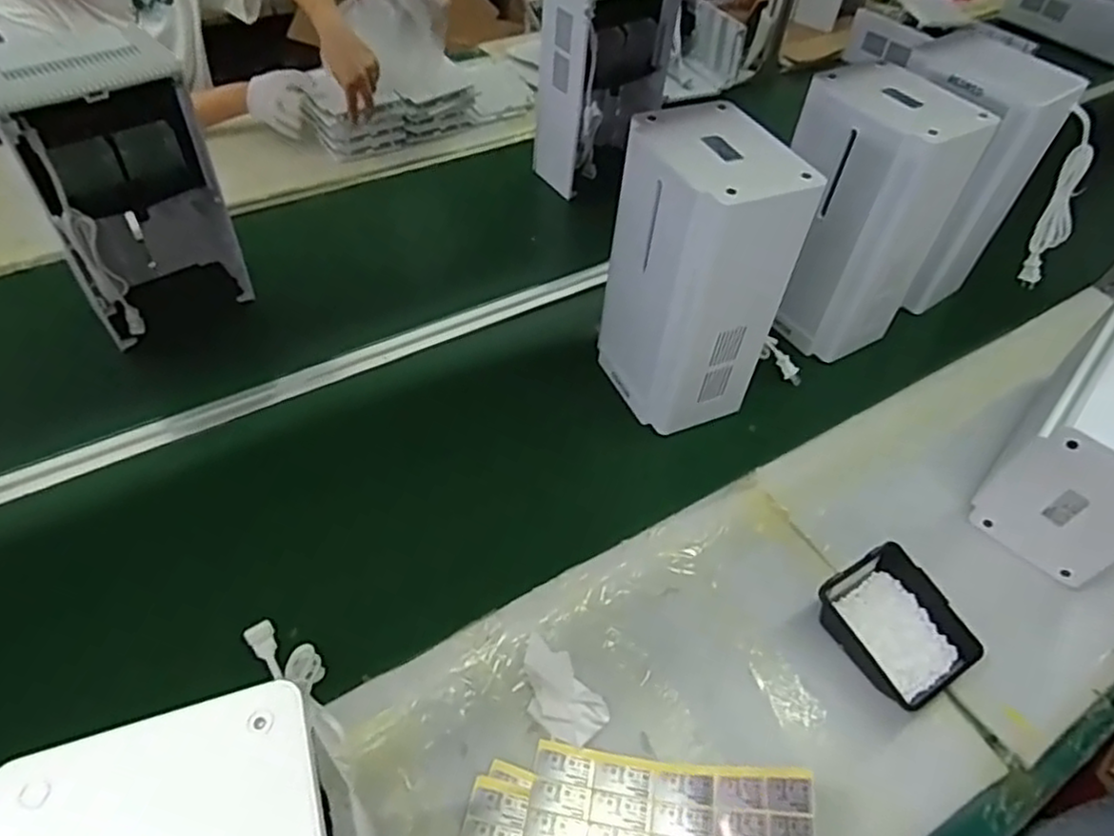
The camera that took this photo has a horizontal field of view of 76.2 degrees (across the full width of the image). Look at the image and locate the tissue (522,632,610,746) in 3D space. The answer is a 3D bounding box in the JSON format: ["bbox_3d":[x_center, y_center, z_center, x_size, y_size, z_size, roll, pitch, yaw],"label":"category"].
[{"bbox_3d":[-0.001,0.267,0.697,0.059,0.010,0.108,-28,58,-25],"label":"tissue"}]

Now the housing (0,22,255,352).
[{"bbox_3d":[-0.544,-0.288,0.914,0.193,0.347,0.156,-26,58,-24],"label":"housing"}]

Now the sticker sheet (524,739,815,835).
[{"bbox_3d":[0.090,0.346,0.600,0.239,0.064,0.112,-5,48,20],"label":"sticker sheet"}]

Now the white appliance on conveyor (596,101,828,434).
[{"bbox_3d":[0.163,-0.169,0.876,0.151,0.339,0.201,-18,55,-19],"label":"white appliance on conveyor"}]

